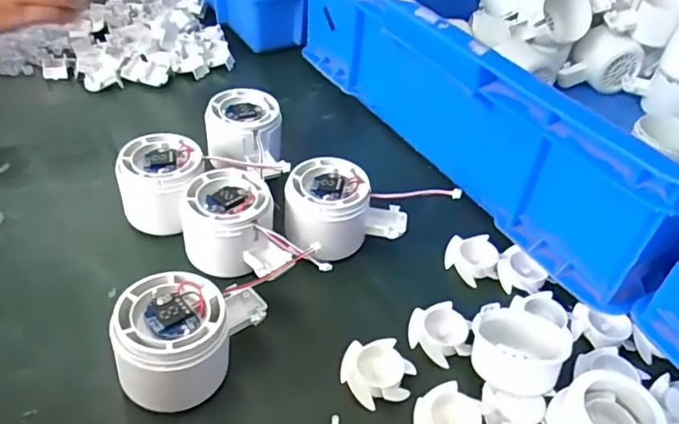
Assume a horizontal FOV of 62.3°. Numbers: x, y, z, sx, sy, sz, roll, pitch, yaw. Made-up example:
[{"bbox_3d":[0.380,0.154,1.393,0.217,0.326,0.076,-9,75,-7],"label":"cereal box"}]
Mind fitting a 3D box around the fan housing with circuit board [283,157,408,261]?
[{"bbox_3d":[0.001,-0.001,0.397,0.085,0.052,0.054,-10,44,-16],"label":"fan housing with circuit board"}]

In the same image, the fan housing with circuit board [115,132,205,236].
[{"bbox_3d":[-0.124,-0.019,0.403,0.059,0.054,0.058,9,42,4],"label":"fan housing with circuit board"}]

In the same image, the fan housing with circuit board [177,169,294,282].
[{"bbox_3d":[-0.074,0.009,0.374,0.062,0.049,0.060,-10,44,-16],"label":"fan housing with circuit board"}]

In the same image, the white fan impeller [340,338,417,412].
[{"bbox_3d":[0.022,0.093,0.324,0.037,0.014,0.037,3,42,-2],"label":"white fan impeller"}]

